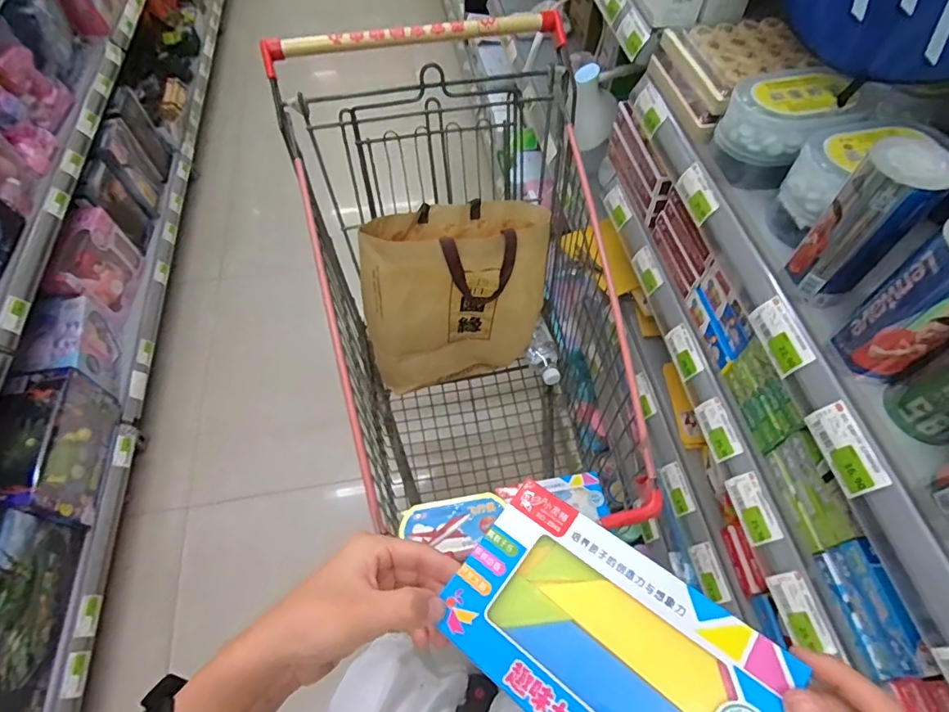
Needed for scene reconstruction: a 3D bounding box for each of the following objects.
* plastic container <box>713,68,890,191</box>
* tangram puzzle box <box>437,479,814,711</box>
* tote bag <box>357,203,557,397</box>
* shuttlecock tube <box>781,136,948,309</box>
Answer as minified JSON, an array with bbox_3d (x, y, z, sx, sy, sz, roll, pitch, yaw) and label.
[{"bbox_3d":[0.372,-0.275,0.600,0.165,0.094,0.109,-22,62,-14],"label":"plastic container"},{"bbox_3d":[0.068,0.150,0.265,0.163,0.008,0.098,29,63,28],"label":"tangram puzzle box"},{"bbox_3d":[-0.038,-0.128,0.943,0.323,0.306,0.207,-14,60,-9],"label":"tote bag"},{"bbox_3d":[0.356,-0.118,0.467,0.069,0.146,0.065,40,66,20],"label":"shuttlecock tube"}]

